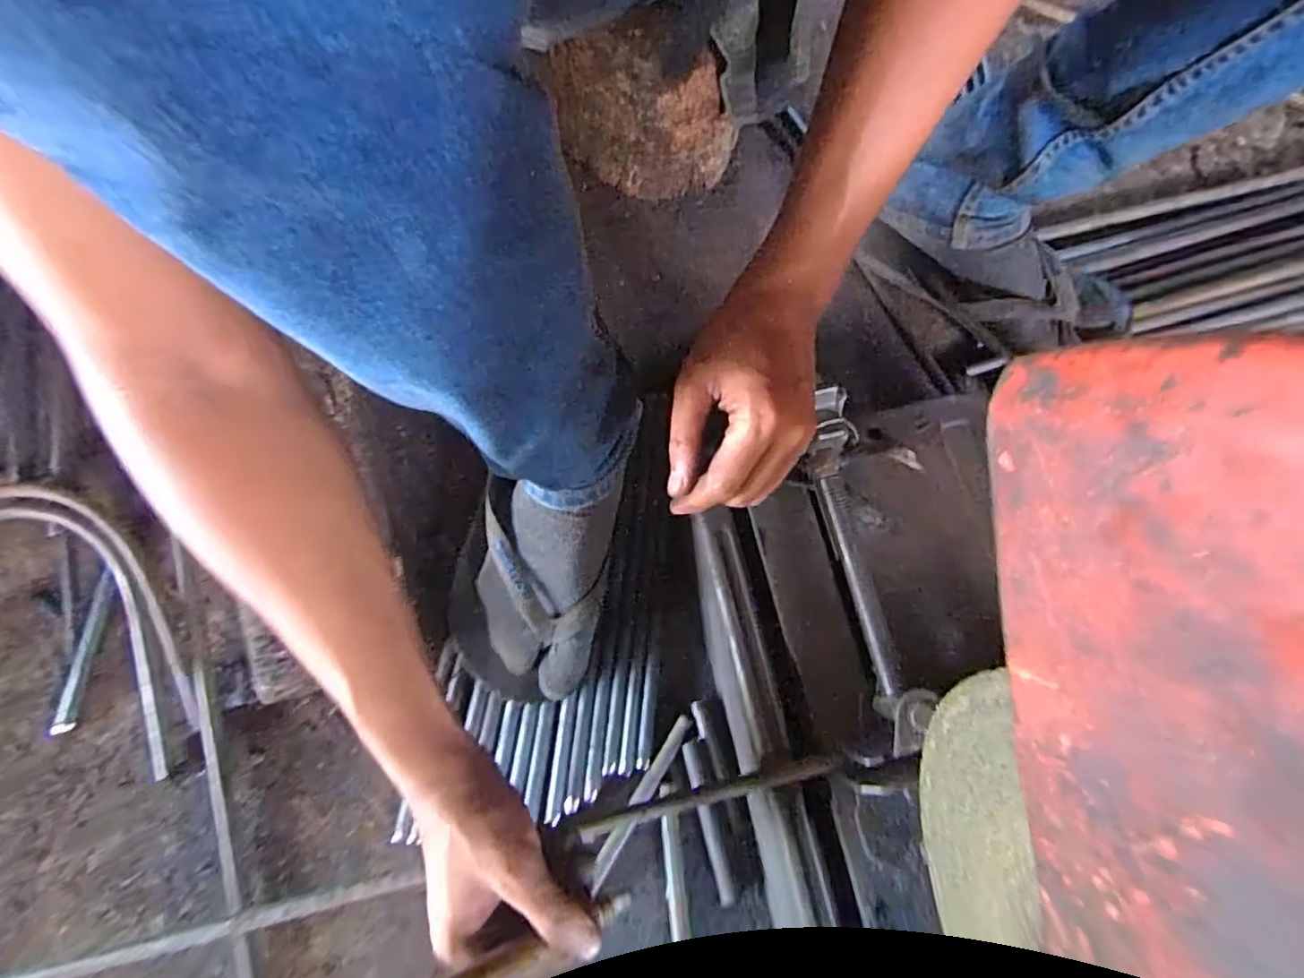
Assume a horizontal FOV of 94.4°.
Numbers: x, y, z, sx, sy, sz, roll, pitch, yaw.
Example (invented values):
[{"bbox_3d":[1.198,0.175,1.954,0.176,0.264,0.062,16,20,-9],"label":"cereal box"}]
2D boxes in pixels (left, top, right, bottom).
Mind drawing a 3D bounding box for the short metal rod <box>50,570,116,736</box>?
[{"bbox_3d":[-0.449,0.128,0.479,0.011,0.008,0.121,6,73,1],"label":"short metal rod"}]

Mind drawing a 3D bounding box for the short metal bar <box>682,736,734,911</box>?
[{"bbox_3d":[0.040,0.242,0.440,0.011,0.007,0.107,-14,74,-5],"label":"short metal bar"}]

